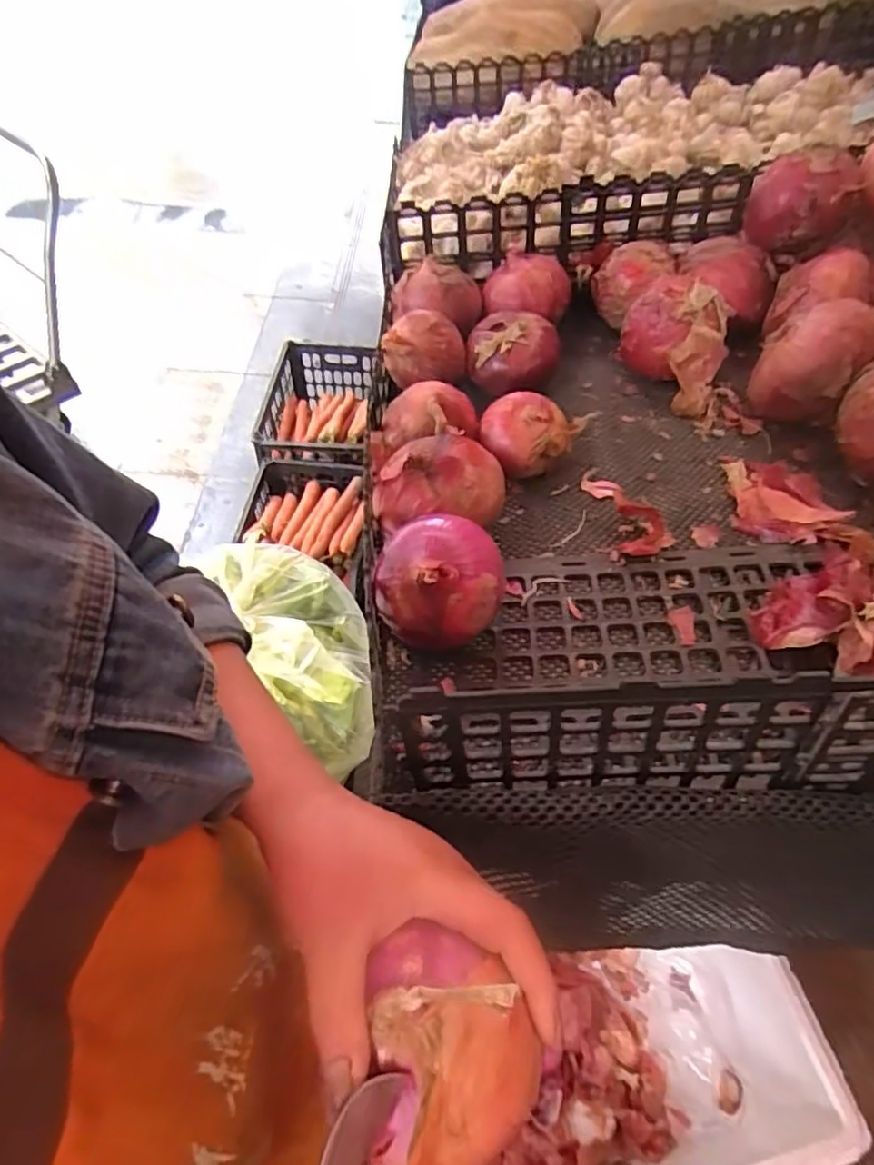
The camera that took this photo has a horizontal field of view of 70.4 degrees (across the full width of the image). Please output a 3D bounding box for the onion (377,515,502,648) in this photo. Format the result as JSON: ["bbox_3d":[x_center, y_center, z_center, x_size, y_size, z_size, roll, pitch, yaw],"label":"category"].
[{"bbox_3d":[0.001,-0.002,0.436,0.090,0.068,0.081,16,53,8],"label":"onion"}]

